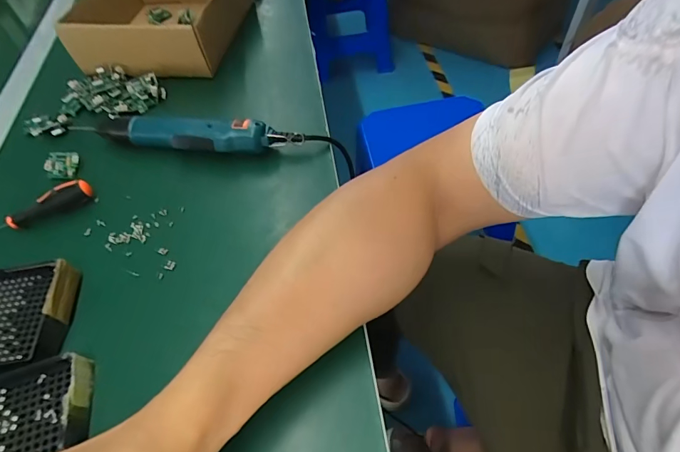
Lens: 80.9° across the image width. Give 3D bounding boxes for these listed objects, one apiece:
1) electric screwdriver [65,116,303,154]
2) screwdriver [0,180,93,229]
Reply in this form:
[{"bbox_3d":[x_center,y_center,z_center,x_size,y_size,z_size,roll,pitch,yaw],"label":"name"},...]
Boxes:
[{"bbox_3d":[-0.178,-0.098,0.435,0.267,0.040,0.037,8,57,12],"label":"electric screwdriver"},{"bbox_3d":[-0.322,-0.008,0.395,0.148,0.023,0.019,-26,57,-11],"label":"screwdriver"}]

